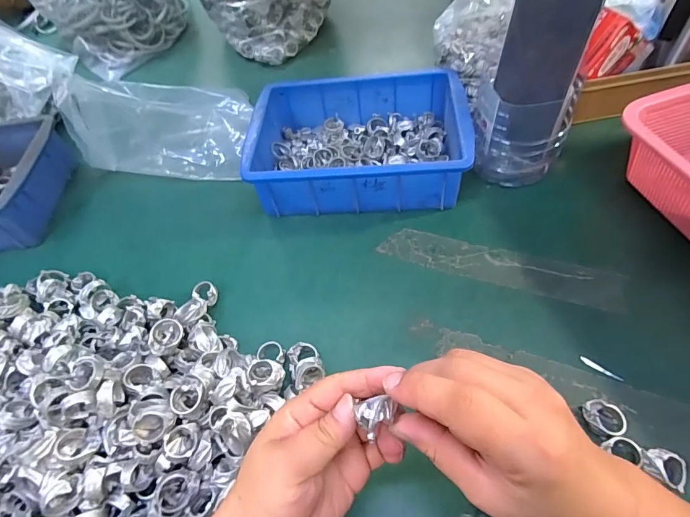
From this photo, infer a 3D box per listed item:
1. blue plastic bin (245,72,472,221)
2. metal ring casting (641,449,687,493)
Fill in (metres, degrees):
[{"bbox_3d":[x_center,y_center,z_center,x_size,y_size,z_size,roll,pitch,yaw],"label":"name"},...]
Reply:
[{"bbox_3d":[0.016,-0.136,0.477,0.241,0.079,0.166,-1,54,6],"label":"blue plastic bin"},{"bbox_3d":[0.221,0.145,0.275,0.029,0.014,0.023,15,57,16],"label":"metal ring casting"}]

